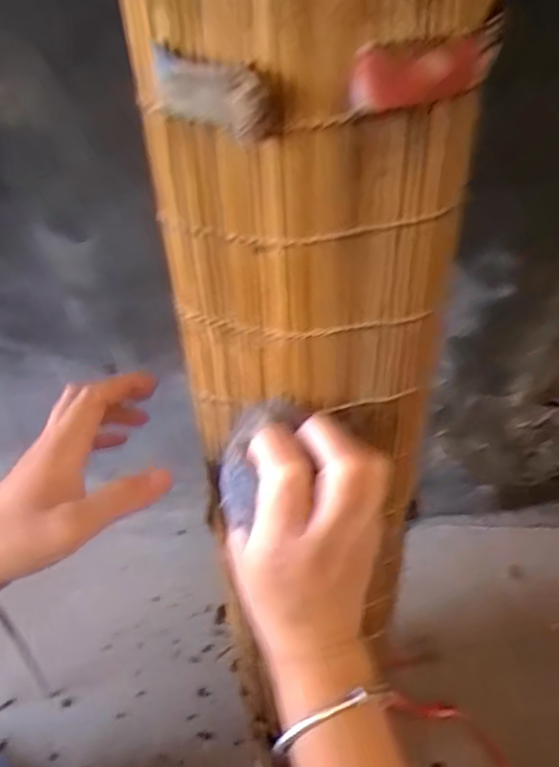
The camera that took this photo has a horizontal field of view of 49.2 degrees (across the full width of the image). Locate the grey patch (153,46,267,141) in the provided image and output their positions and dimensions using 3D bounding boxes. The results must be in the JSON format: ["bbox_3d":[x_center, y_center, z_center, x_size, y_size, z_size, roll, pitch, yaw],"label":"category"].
[{"bbox_3d":[-0.026,-0.104,0.222,0.047,0.025,0.010,19,55,16],"label":"grey patch"}]

